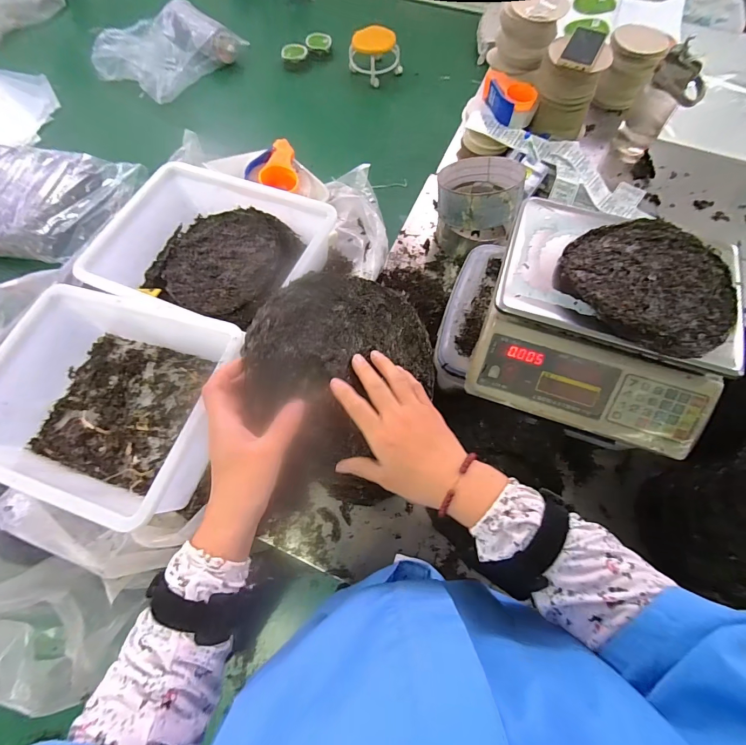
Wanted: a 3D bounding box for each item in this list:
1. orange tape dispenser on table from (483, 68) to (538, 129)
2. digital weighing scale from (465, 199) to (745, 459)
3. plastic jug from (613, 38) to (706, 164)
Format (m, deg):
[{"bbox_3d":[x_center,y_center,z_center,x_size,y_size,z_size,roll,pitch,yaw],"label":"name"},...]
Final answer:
[{"bbox_3d":[0.343,-0.718,0.982,0.161,0.069,0.063,42,74,17],"label":"orange tape dispenser on table"},{"bbox_3d":[0.351,-0.078,0.571,0.335,0.115,0.316,18,69,9],"label":"digital weighing scale"},{"bbox_3d":[0.755,-0.699,0.976,0.129,0.250,0.115,35,72,15],"label":"plastic jug"}]

